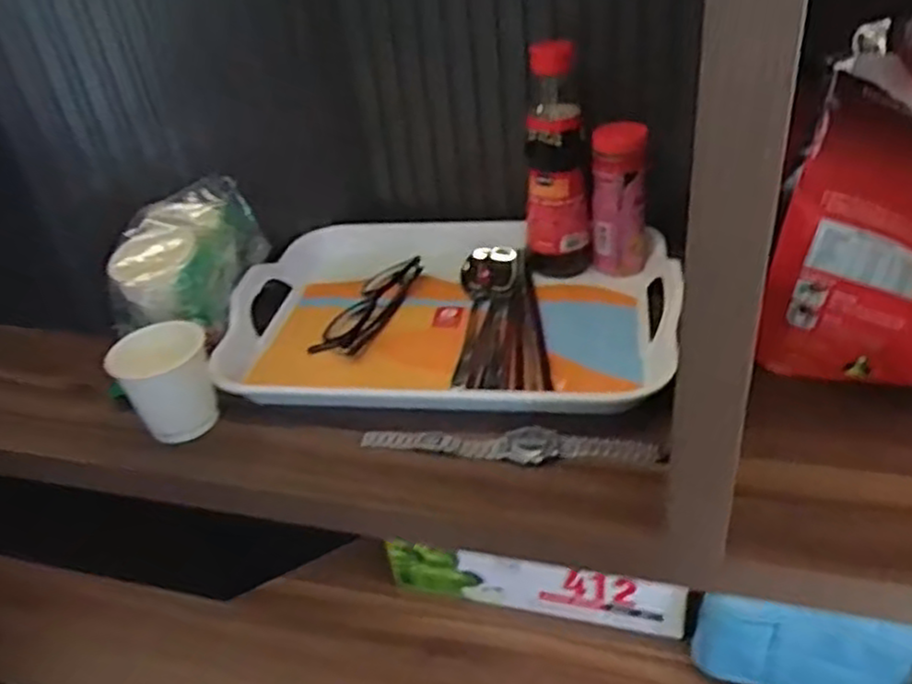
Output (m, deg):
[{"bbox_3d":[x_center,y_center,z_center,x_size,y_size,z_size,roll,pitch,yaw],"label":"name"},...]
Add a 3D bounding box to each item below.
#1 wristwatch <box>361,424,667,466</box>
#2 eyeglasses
[{"bbox_3d":[0.032,0.069,0.503,0.194,0.010,0.023,1,36,13],"label":"wristwatch"},{"bbox_3d":[-0.074,-0.032,0.630,0.038,0.021,0.121,11,39,25],"label":"eyeglasses"}]

